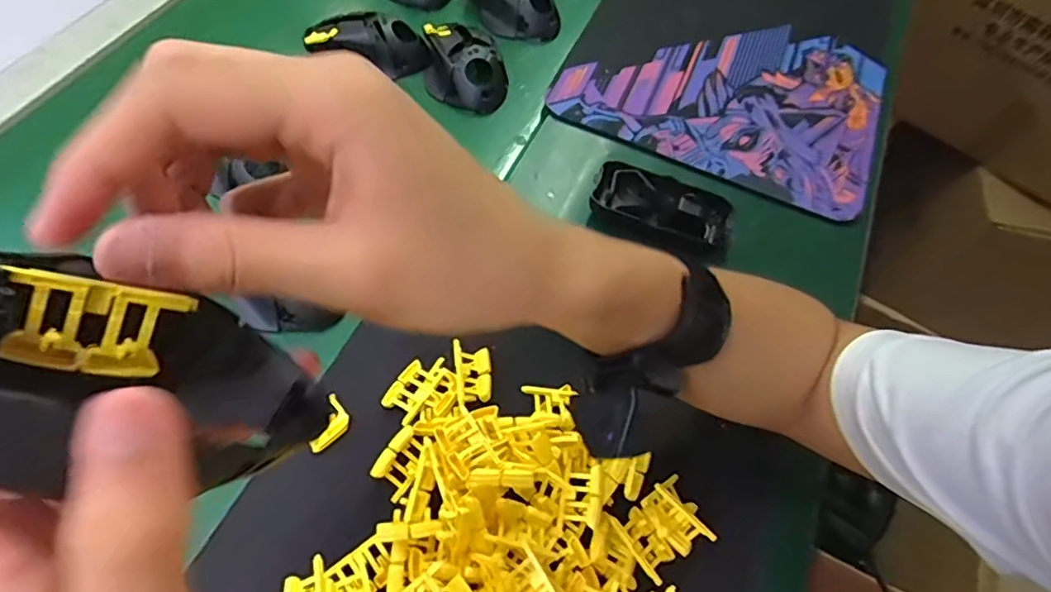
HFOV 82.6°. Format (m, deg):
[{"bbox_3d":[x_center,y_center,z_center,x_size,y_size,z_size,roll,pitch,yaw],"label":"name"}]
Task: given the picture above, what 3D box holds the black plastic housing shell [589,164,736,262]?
[{"bbox_3d":[0.107,-0.068,0.475,0.107,0.031,0.057,18,58,7],"label":"black plastic housing shell"}]

